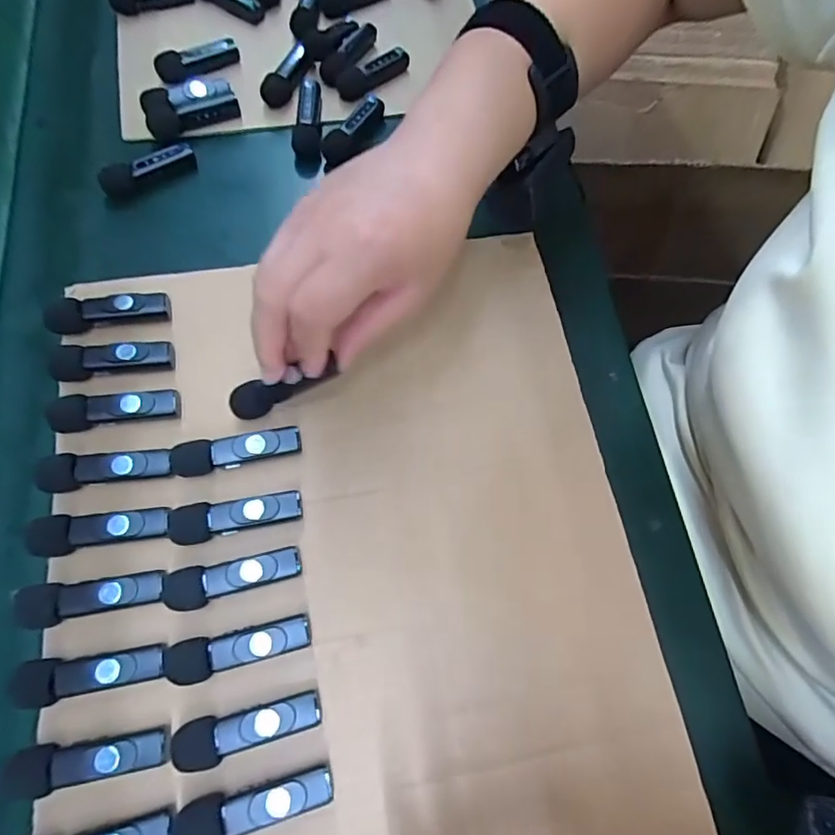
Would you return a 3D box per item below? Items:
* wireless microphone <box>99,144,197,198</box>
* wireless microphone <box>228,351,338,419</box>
[{"bbox_3d":[-0.189,-0.174,0.372,0.065,0.013,0.019,-24,71,-7],"label":"wireless microphone"},{"bbox_3d":[-0.072,-0.016,0.282,0.064,0.018,0.018,-15,69,21],"label":"wireless microphone"}]

